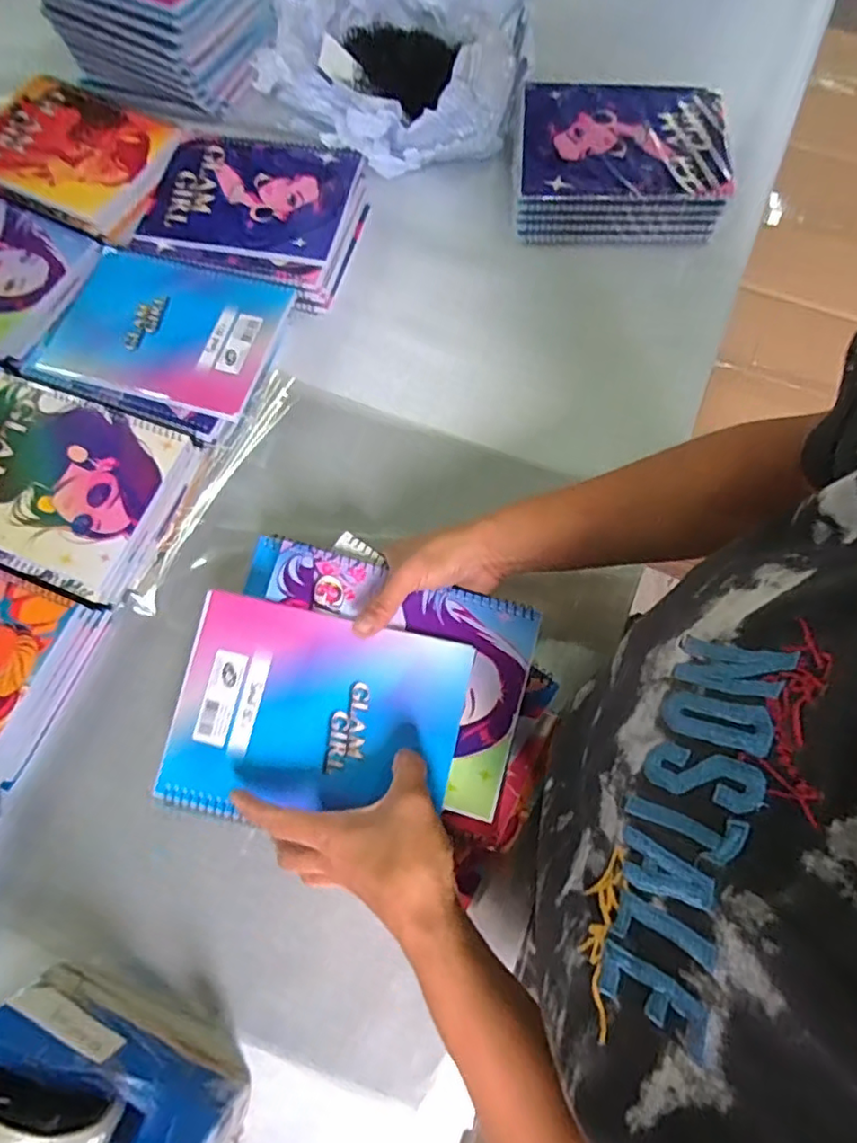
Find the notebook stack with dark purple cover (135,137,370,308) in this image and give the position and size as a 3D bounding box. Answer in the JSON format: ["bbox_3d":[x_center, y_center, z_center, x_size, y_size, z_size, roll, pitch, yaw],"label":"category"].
[{"bbox_3d":[-0.174,-0.369,0.613,0.208,0.035,0.178,19,73,7],"label":"notebook stack with dark purple cover"}]

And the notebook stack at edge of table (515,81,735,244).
[{"bbox_3d":[0.191,-0.413,0.606,0.197,0.056,0.146,5,72,2],"label":"notebook stack at edge of table"}]

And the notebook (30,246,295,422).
[{"bbox_3d":[-0.245,-0.230,0.555,0.205,0.010,0.149,16,72,6],"label":"notebook"}]

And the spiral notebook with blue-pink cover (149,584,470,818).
[{"bbox_3d":[-0.079,0.103,0.418,0.194,0.016,0.144,12,74,5],"label":"spiral notebook with blue-pink cover"}]

